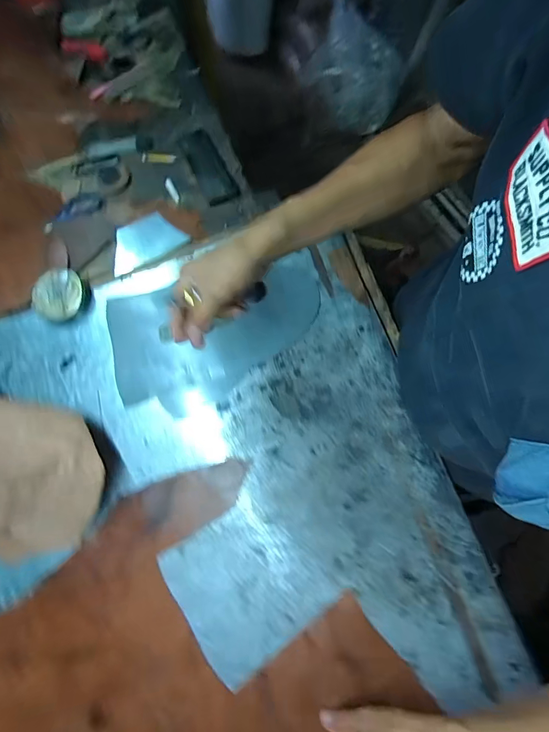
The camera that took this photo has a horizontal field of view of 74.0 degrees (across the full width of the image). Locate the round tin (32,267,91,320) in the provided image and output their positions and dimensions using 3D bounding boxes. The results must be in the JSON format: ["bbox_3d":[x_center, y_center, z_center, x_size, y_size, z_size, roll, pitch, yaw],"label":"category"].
[{"bbox_3d":[-0.317,-0.105,0.541,0.070,0.034,0.078,32,77,9],"label":"round tin"}]

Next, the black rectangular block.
[{"bbox_3d":[-0.113,-0.338,0.608,0.056,0.020,0.155,-25,76,-6],"label":"black rectangular block"}]

